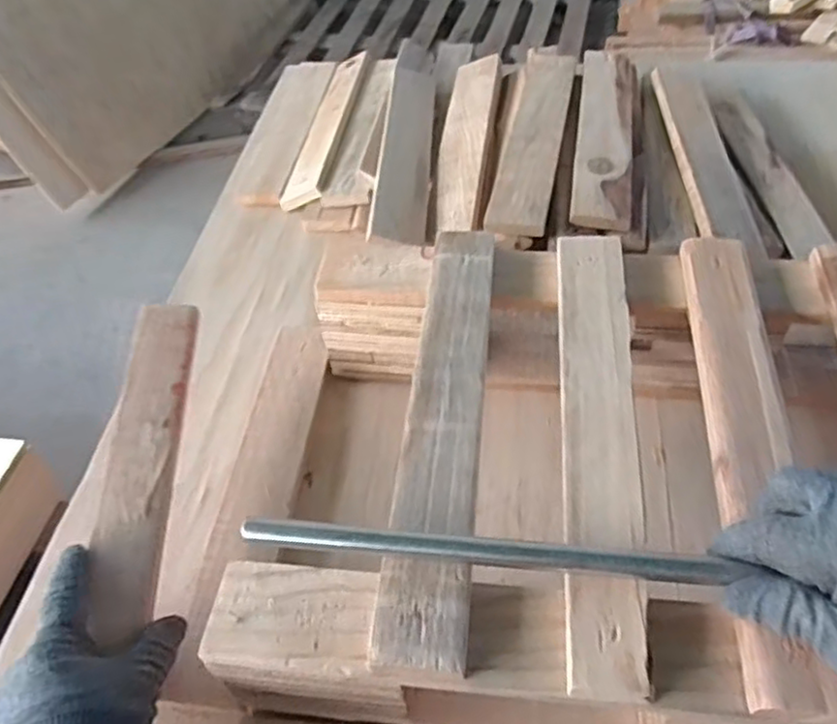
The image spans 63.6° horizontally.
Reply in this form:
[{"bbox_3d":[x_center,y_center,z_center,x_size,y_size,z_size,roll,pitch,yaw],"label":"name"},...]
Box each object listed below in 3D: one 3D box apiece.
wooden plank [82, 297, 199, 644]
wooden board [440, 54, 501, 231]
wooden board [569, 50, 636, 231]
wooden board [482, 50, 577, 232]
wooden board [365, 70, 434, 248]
[{"bbox_3d":[-0.216,0.069,0.529,0.053,0.021,0.281,-6,55,0],"label":"wooden plank"},{"bbox_3d":[0.060,-0.269,0.805,0.062,0.022,0.329,3,51,7],"label":"wooden board"},{"bbox_3d":[0.214,-0.268,0.766,0.063,0.013,0.352,7,51,11],"label":"wooden board"},{"bbox_3d":[0.136,-0.271,0.773,0.069,0.020,0.383,7,51,11],"label":"wooden board"},{"bbox_3d":[-0.015,-0.256,0.792,0.060,0.025,0.352,-1,50,4],"label":"wooden board"}]

